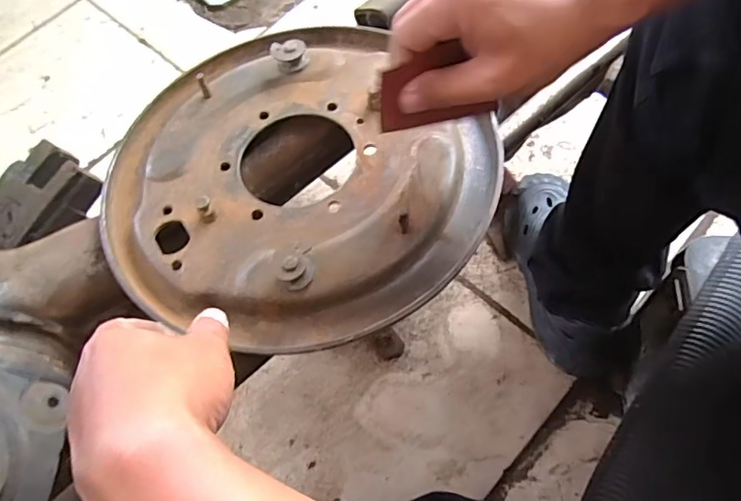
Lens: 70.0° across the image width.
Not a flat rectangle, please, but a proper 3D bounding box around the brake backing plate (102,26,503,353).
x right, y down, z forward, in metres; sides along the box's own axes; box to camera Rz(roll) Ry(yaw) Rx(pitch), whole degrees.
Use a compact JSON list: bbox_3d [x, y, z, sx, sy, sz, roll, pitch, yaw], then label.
[{"bbox_3d":[-0.064,-0.065,0.406,0.275,0.033,0.291,-1,63,2],"label":"brake backing plate"}]

